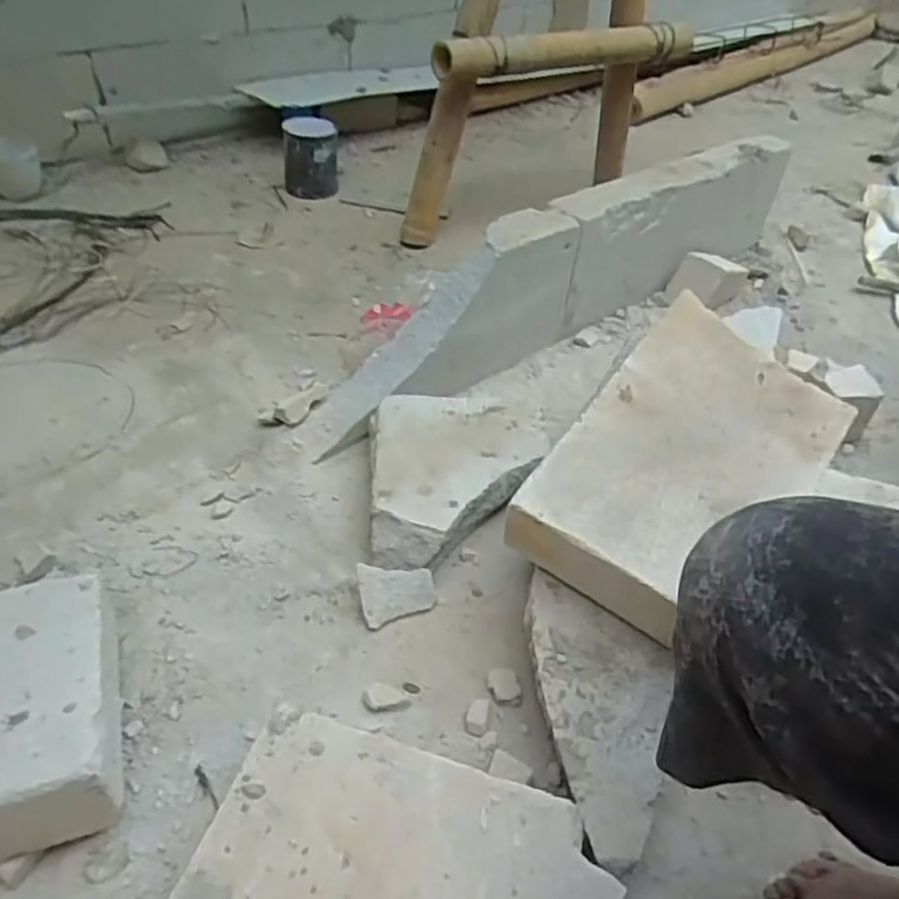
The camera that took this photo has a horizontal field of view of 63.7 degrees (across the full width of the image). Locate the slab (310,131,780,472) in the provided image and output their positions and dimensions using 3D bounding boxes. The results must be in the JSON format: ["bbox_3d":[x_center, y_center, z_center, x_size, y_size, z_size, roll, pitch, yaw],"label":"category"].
[{"bbox_3d":[0.214,-0.278,1.094,1.003,0.211,0.085,-29,52,-32],"label":"slab"}]

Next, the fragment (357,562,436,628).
[{"bbox_3d":[-0.052,0.140,0.725,0.075,0.012,0.058,-7,82,-20],"label":"fragment"}]

